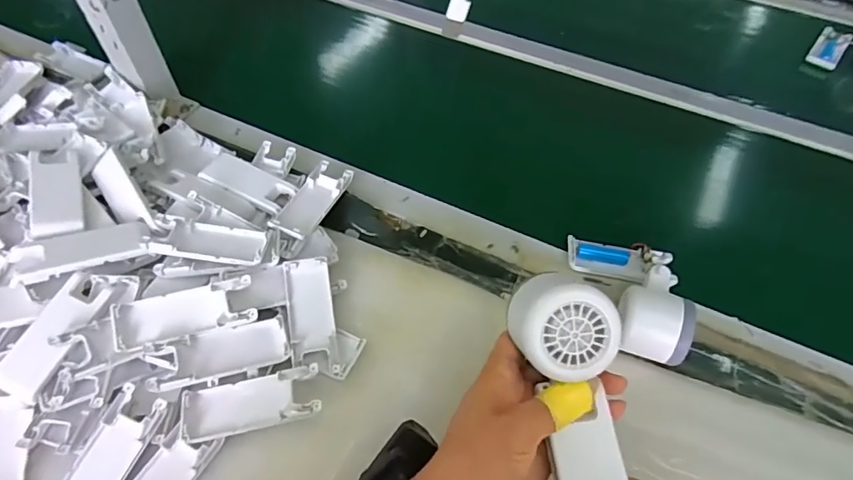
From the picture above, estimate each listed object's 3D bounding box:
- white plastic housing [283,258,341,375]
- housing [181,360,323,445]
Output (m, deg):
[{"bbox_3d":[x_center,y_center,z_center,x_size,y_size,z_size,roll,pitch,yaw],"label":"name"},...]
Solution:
[{"bbox_3d":[-0.100,0.064,0.430,0.040,0.019,0.101,-9,55,-8],"label":"white plastic housing"},{"bbox_3d":[-0.136,0.126,0.387,0.101,0.015,0.039,-7,55,-7],"label":"housing"}]

